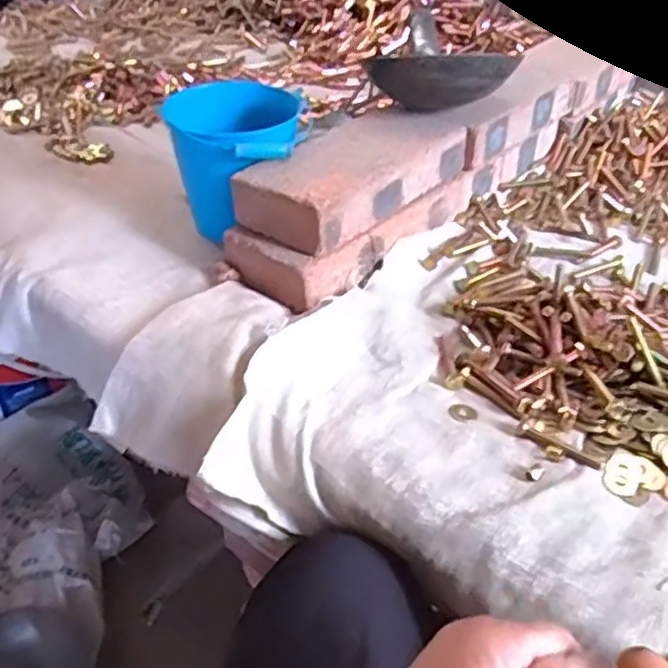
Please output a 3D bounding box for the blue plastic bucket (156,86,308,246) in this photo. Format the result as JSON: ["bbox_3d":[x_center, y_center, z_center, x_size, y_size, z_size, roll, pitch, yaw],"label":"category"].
[{"bbox_3d":[-0.102,-0.171,0.716,0.126,0.122,0.130,0,40,0],"label":"blue plastic bucket"}]

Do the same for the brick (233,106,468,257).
[{"bbox_3d":[0.022,-0.161,0.674,0.103,0.055,0.230,30,48,30],"label":"brick"}]

